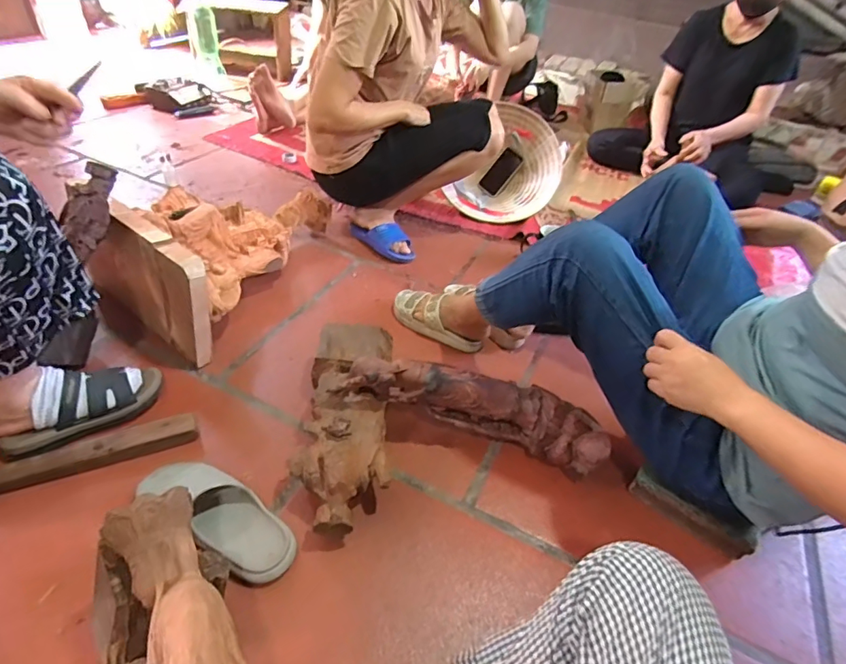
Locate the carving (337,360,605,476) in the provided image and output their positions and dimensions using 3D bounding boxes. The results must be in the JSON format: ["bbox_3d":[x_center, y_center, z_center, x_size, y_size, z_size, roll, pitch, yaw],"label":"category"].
[{"bbox_3d":[0.076,0.128,0.797,0.432,0.116,0.104,13,40,4],"label":"carving"}]

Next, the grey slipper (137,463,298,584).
[{"bbox_3d":[-0.293,0.260,0.689,0.252,0.058,0.093,26,46,20],"label":"grey slipper"}]

